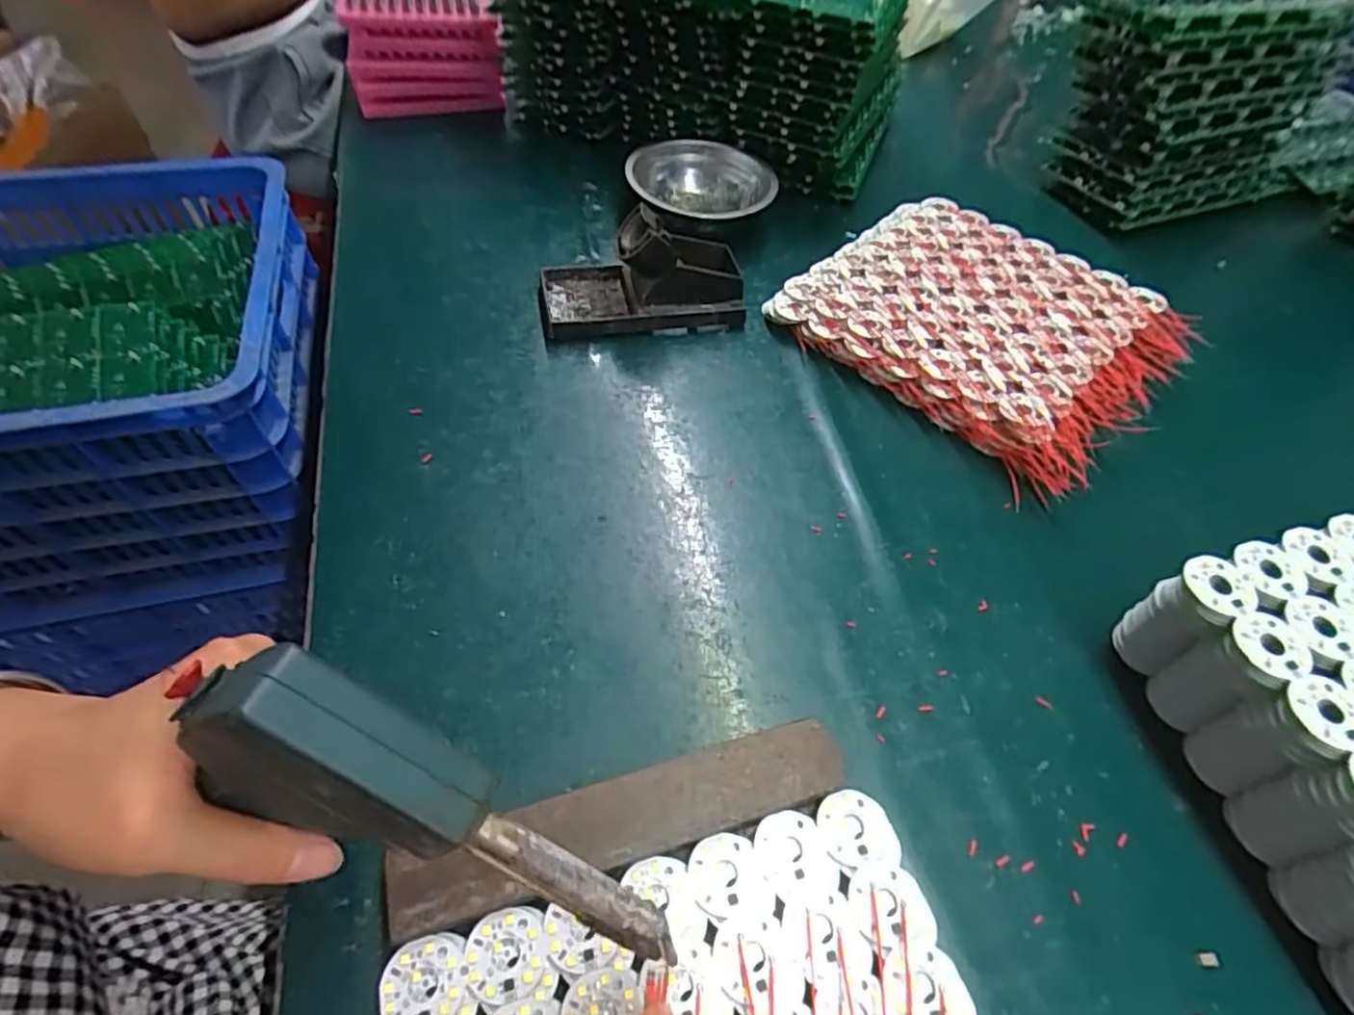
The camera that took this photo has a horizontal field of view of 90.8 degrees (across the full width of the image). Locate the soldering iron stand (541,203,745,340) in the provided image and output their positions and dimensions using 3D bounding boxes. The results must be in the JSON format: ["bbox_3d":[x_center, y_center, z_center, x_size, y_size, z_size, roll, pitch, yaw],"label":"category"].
[{"bbox_3d":[-0.027,-0.176,0.497,0.151,0.065,0.072,-8,56,-10],"label":"soldering iron stand"}]

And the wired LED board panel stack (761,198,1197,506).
[{"bbox_3d":[0.236,-0.146,0.516,0.226,0.036,0.249,-36,65,-26],"label":"wired LED board panel stack"}]

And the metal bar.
[{"bbox_3d":[-0.021,0.139,0.295,0.197,0.019,0.036,-14,57,-14],"label":"metal bar"}]

